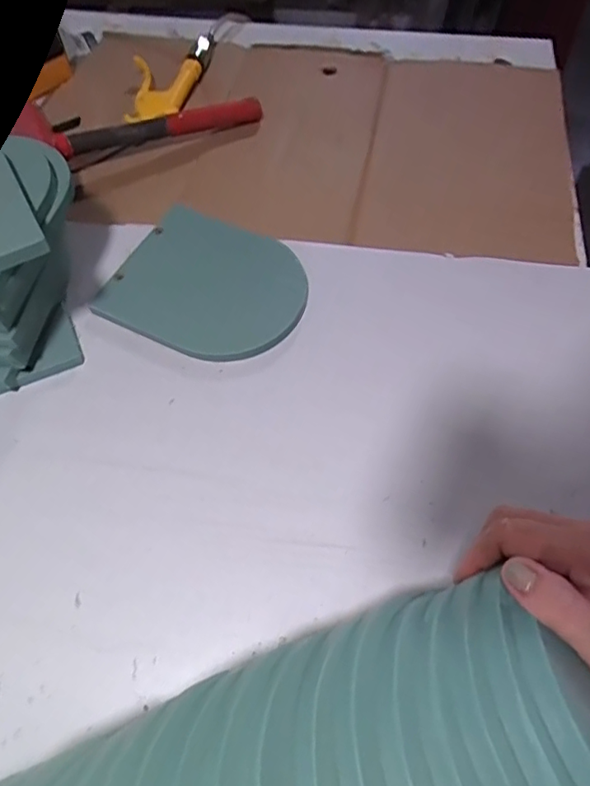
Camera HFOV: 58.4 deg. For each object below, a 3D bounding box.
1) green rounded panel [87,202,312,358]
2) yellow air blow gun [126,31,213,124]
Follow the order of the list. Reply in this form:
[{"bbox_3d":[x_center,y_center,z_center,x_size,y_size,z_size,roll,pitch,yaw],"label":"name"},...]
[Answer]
[{"bbox_3d":[-0.076,-0.095,0.481,0.163,0.013,0.136,25,72,9],"label":"green rounded panel"},{"bbox_3d":[-0.165,-0.404,0.680,0.085,0.022,0.200,6,59,5],"label":"yellow air blow gun"}]

